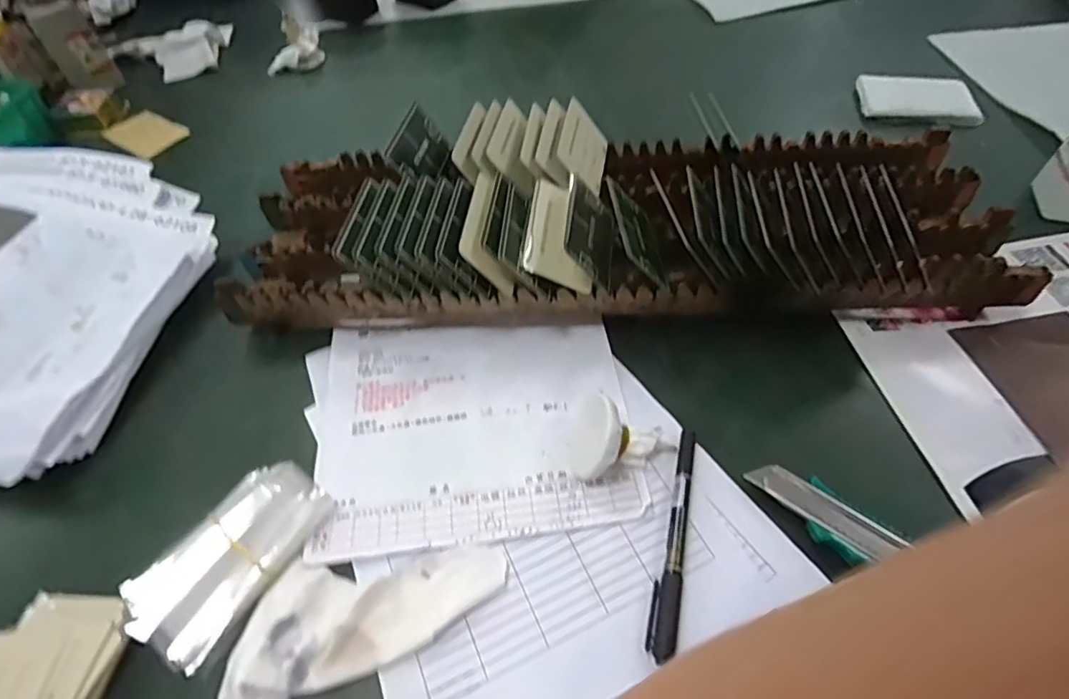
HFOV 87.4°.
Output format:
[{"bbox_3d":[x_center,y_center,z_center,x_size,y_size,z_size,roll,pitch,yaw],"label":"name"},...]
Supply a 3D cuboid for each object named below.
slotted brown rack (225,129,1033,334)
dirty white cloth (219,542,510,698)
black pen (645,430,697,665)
[{"bbox_3d":[0.060,-0.108,0.434,0.576,0.100,0.175,1,55,3],"label":"slotted brown rack"},{"bbox_3d":[-0.095,0.139,0.309,0.156,0.017,0.068,-21,56,-12],"label":"dirty white cloth"},{"bbox_3d":[0.083,0.107,0.325,0.016,0.010,0.135,13,56,11],"label":"black pen"}]

